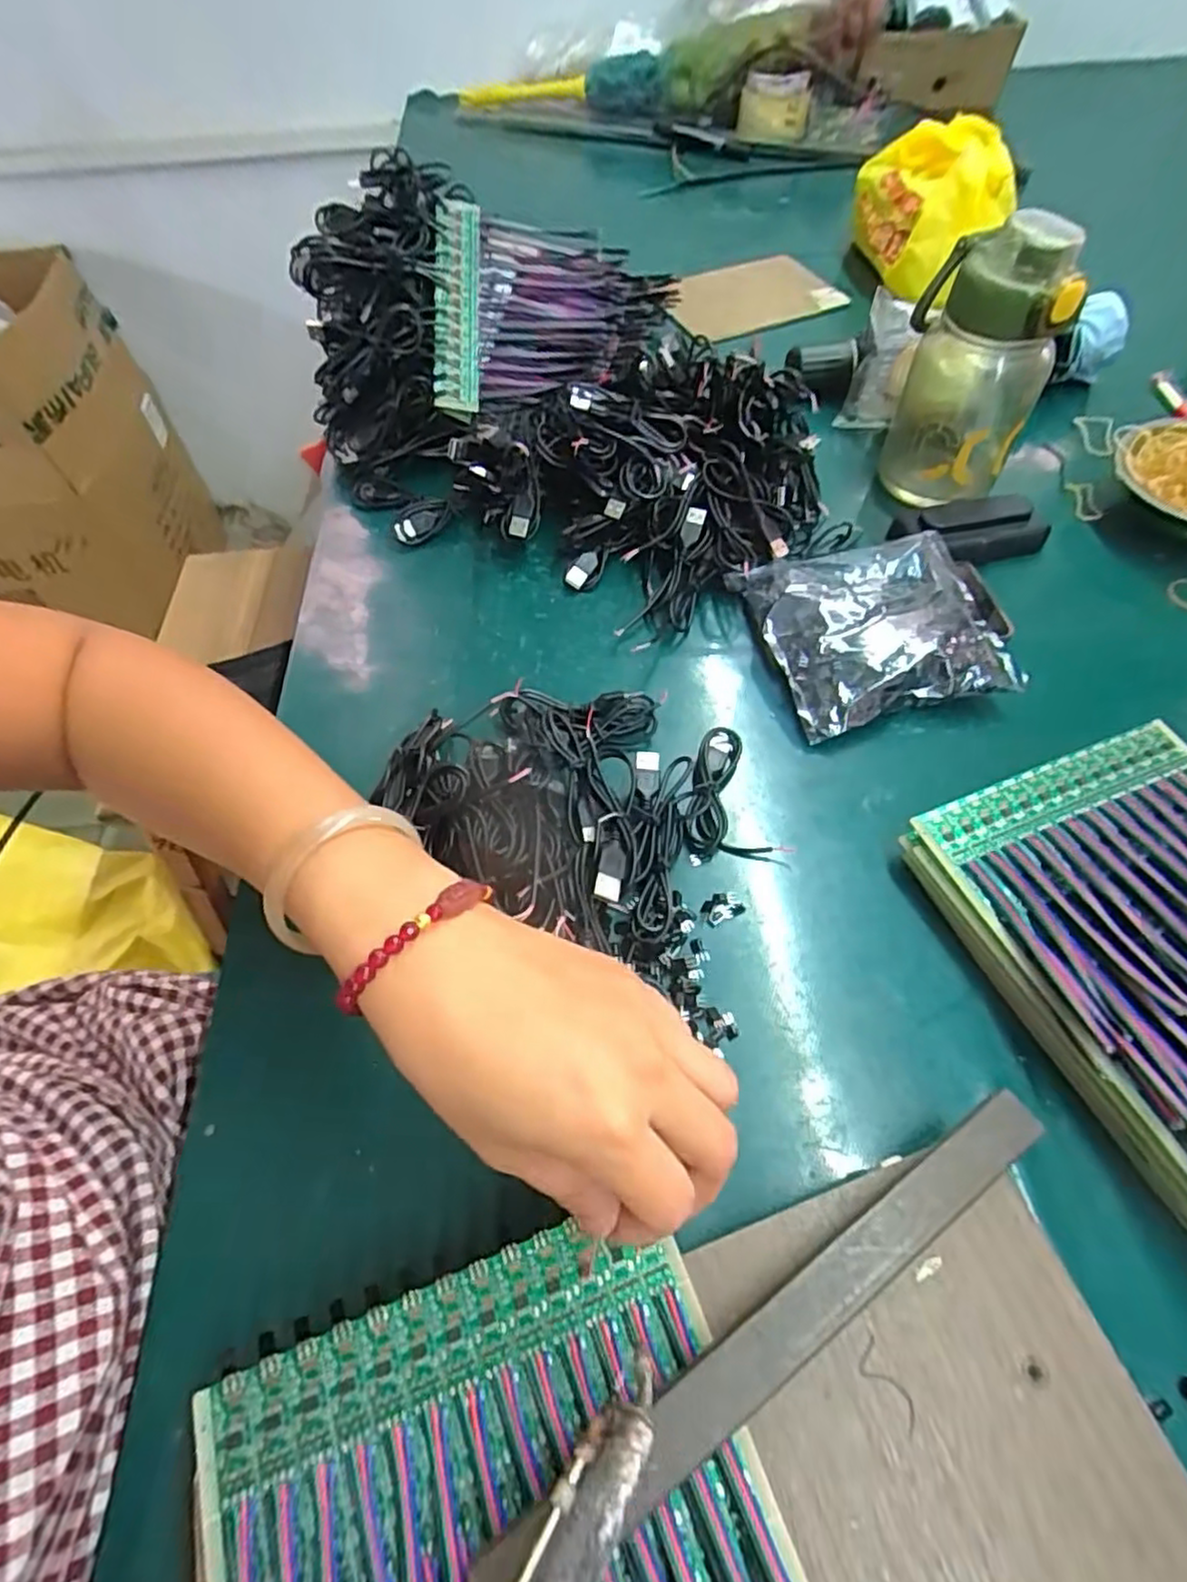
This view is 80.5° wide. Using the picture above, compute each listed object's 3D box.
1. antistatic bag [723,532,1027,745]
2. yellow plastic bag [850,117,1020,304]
[{"bbox_3d":[0.188,-0.109,0.451,0.160,0.036,0.137,-12,58,-8],"label":"antistatic bag"},{"bbox_3d":[0.309,-0.537,0.648,0.135,0.099,0.142,16,59,10],"label":"yellow plastic bag"}]

